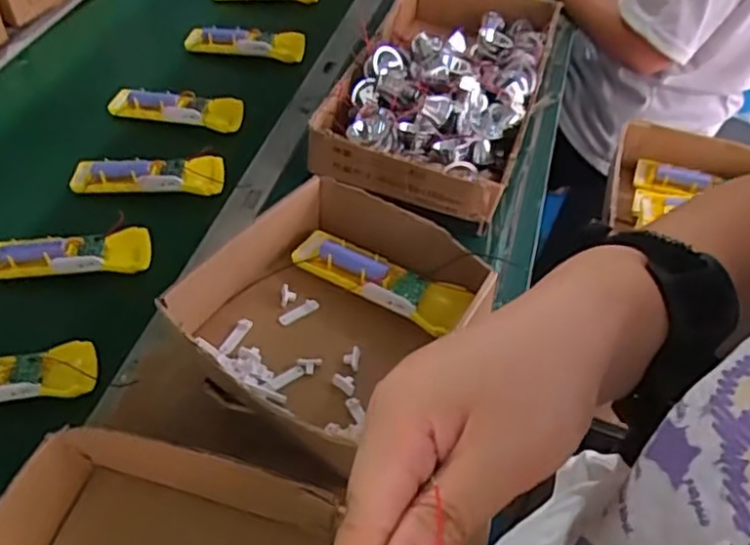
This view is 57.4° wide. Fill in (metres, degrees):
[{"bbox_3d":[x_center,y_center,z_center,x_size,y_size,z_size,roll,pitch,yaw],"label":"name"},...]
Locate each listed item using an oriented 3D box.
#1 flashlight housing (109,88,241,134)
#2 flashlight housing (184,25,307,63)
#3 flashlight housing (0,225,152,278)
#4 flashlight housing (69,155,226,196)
[{"bbox_3d":[-0.252,-0.207,0.863,0.171,0.024,0.045,6,48,2],"label":"flashlight housing"},{"bbox_3d":[-0.186,-0.330,0.984,0.170,0.032,0.038,6,48,2],"label":"flashlight housing"},{"bbox_3d":[-0.313,-0.018,0.688,0.168,0.022,0.049,-5,49,-8],"label":"flashlight housing"},{"bbox_3d":[-0.254,-0.112,0.772,0.167,0.021,0.045,2,48,-2],"label":"flashlight housing"}]

